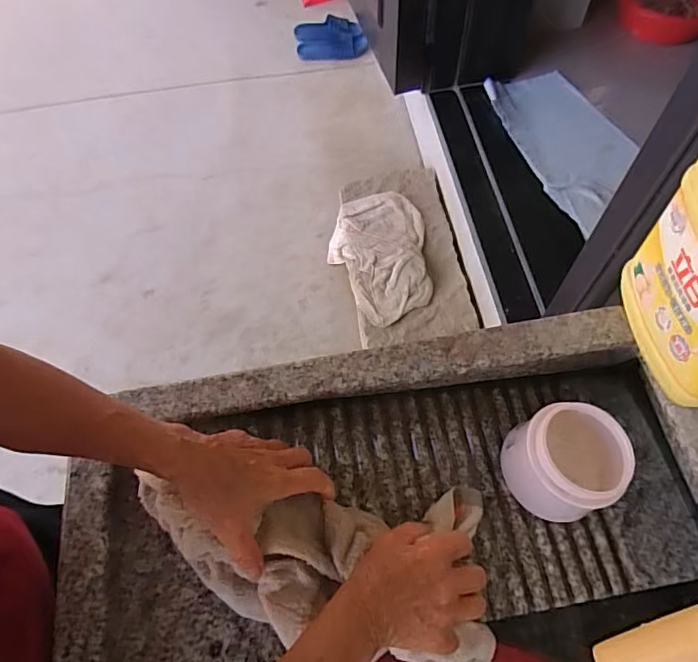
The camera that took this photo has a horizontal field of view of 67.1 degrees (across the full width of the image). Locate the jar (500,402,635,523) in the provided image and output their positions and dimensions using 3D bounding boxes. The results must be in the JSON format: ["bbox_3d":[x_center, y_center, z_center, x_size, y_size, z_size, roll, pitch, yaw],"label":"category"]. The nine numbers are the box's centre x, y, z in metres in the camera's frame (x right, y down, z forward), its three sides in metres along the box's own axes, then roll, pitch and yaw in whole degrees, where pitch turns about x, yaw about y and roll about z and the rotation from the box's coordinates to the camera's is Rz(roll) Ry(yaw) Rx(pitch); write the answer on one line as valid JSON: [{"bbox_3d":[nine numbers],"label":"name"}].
[{"bbox_3d":[0.205,0.126,0.501,0.103,0.078,0.094,-1,63,2],"label":"jar"}]

